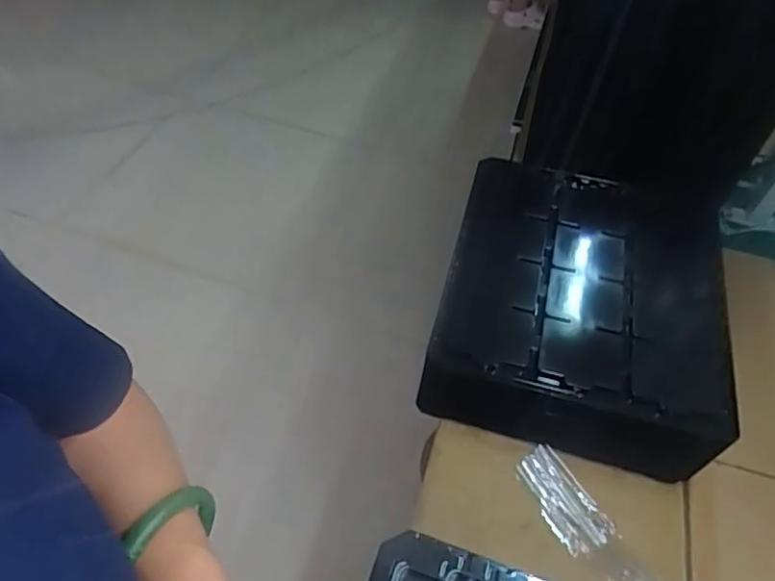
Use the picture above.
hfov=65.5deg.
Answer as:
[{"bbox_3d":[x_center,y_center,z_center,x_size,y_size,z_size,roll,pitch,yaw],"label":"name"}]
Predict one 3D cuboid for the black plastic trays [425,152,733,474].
[{"bbox_3d":[0.246,0.018,0.806,0.333,0.141,0.367,14,51,7],"label":"black plastic trays"}]

